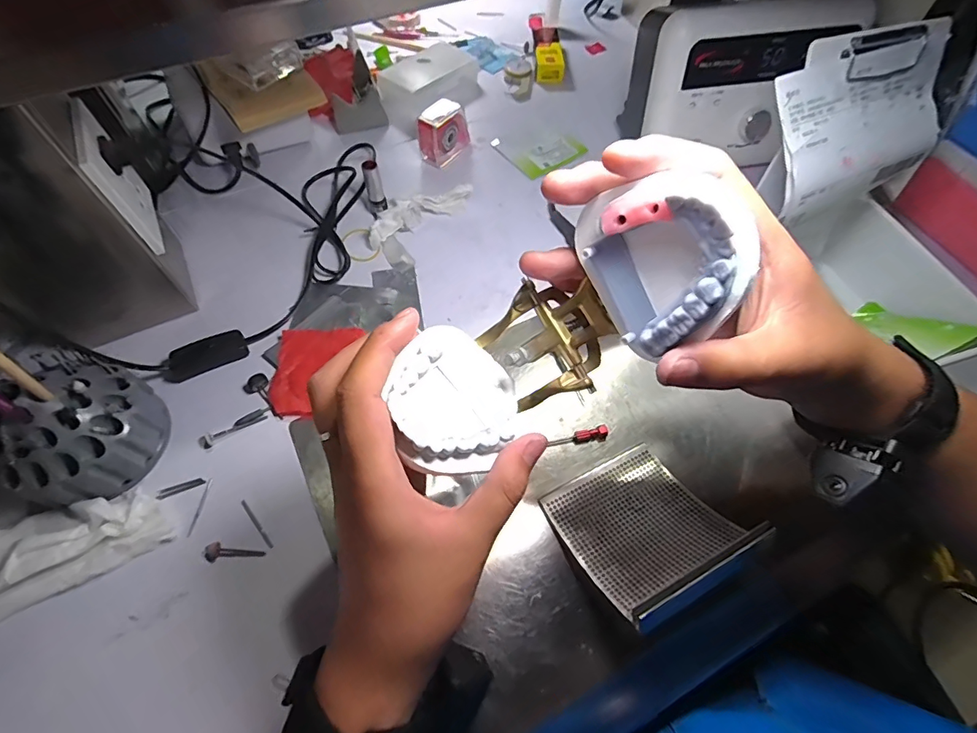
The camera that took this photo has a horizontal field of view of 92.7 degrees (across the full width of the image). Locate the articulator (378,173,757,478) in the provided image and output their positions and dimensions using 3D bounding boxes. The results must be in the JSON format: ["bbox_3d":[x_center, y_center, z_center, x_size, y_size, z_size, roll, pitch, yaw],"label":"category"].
[{"bbox_3d":[0.021,-0.016,0.216,0.153,0.115,0.075,-20,62,-12],"label":"articulator"}]

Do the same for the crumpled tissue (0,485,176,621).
[{"bbox_3d":[-0.314,0.133,0.325,0.161,0.017,0.060,-25,63,-14],"label":"crumpled tissue"}]

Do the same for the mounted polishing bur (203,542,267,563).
[{"bbox_3d":[-0.180,0.132,0.328,0.041,0.009,0.012,5,60,2],"label":"mounted polishing bur"}]

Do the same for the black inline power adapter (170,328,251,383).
[{"bbox_3d":[-0.246,-0.010,0.407,0.065,0.019,0.024,-25,63,-14],"label":"black inline power adapter"}]

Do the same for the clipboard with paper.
[{"bbox_3d":[0.277,-0.184,0.345,0.143,0.112,0.017,-23,21,-10],"label":"clipboard with paper"}]

